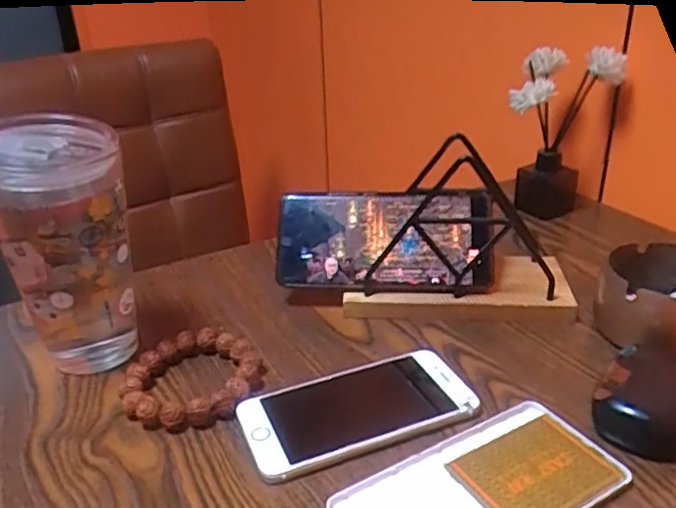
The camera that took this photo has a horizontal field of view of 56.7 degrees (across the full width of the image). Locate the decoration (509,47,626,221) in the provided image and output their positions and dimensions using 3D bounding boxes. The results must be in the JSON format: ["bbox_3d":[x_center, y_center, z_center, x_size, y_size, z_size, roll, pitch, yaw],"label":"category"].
[{"bbox_3d":[0.216,-0.113,0.616,0.080,0.156,0.064,19,33,35],"label":"decoration"}]

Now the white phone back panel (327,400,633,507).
[{"bbox_3d":[0.072,0.120,0.317,0.144,0.007,0.071,-16,30,-26],"label":"white phone back panel"}]

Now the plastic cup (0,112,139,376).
[{"bbox_3d":[-0.172,-0.002,0.400,0.077,0.157,0.075,-2,27,1],"label":"plastic cup"}]

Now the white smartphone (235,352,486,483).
[{"bbox_3d":[0.010,0.091,0.373,0.132,0.011,0.068,-12,28,-19],"label":"white smartphone"}]

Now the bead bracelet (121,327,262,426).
[{"bbox_3d":[-0.092,0.078,0.400,0.076,0.017,0.080,-2,27,1],"label":"bead bracelet"}]

